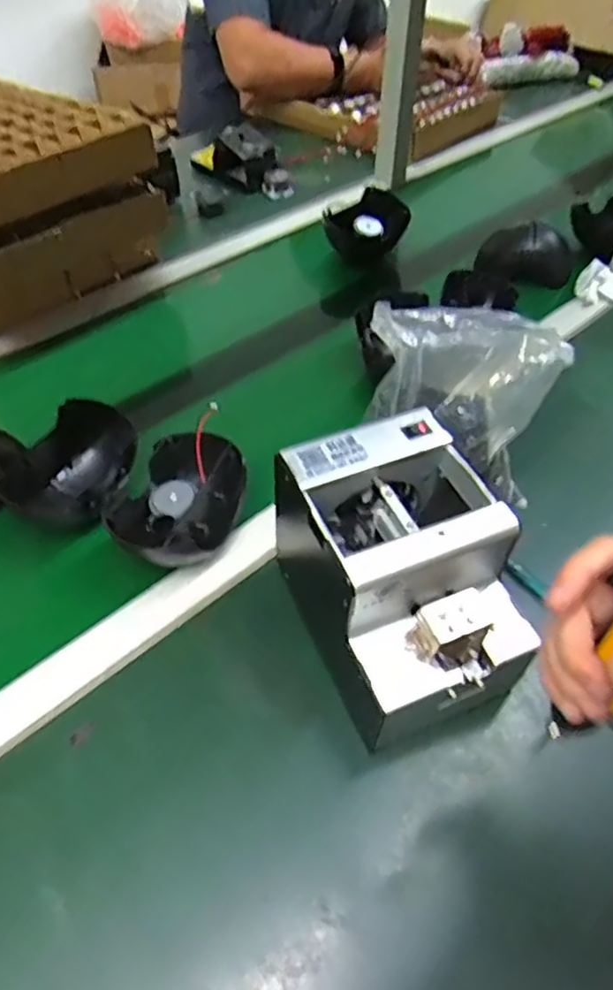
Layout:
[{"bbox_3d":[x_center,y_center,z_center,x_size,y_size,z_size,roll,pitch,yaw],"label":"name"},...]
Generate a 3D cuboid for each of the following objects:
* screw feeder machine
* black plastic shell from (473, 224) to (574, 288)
[{"bbox_3d":[0.070,0.058,0.464,0.123,0.143,0.174,-17,50,-16],"label":"screw feeder machine"},{"bbox_3d":[0.305,-0.334,0.882,0.128,0.069,0.047,11,48,9],"label":"black plastic shell"}]

